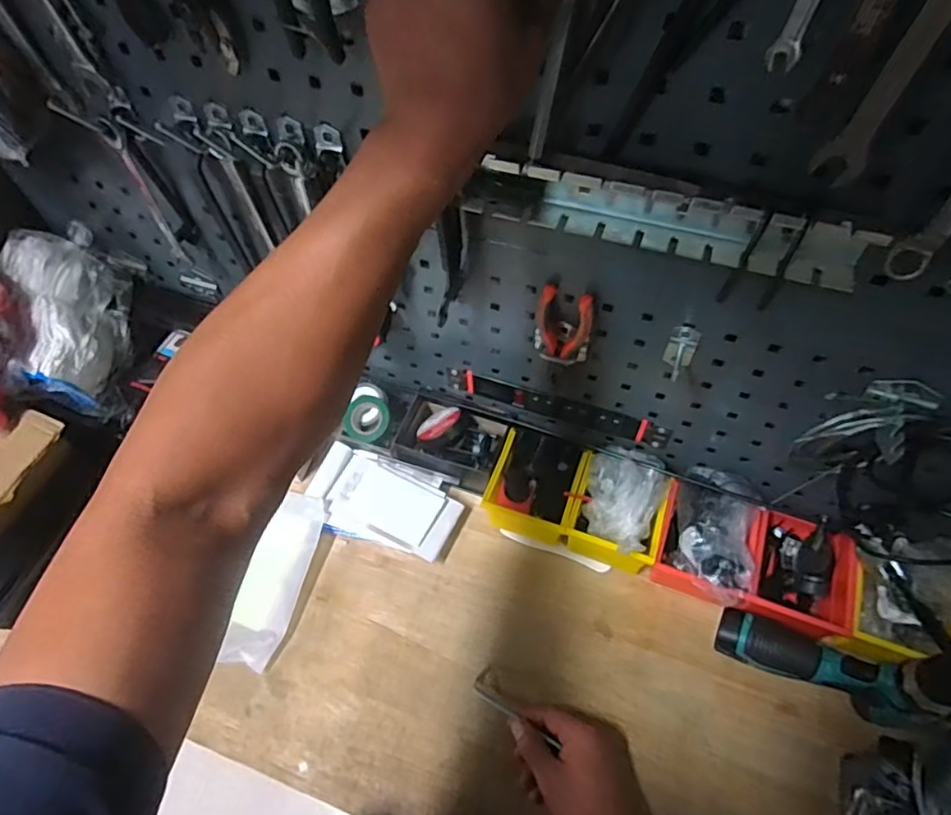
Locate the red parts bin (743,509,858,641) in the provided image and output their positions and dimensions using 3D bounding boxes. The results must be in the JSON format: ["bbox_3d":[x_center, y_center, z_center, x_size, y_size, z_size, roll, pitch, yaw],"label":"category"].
[{"bbox_3d":[0.369,0.192,0.683,0.111,0.071,0.145,16,59,12],"label":"red parts bin"}]

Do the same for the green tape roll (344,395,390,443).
[{"bbox_3d":[-0.145,0.015,0.787,0.062,0.013,0.062,-1,71,4],"label":"green tape roll"}]

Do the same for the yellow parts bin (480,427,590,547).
[{"bbox_3d":[0.081,0.097,0.753,0.114,0.068,0.133,16,59,13],"label":"yellow parts bin"}]

